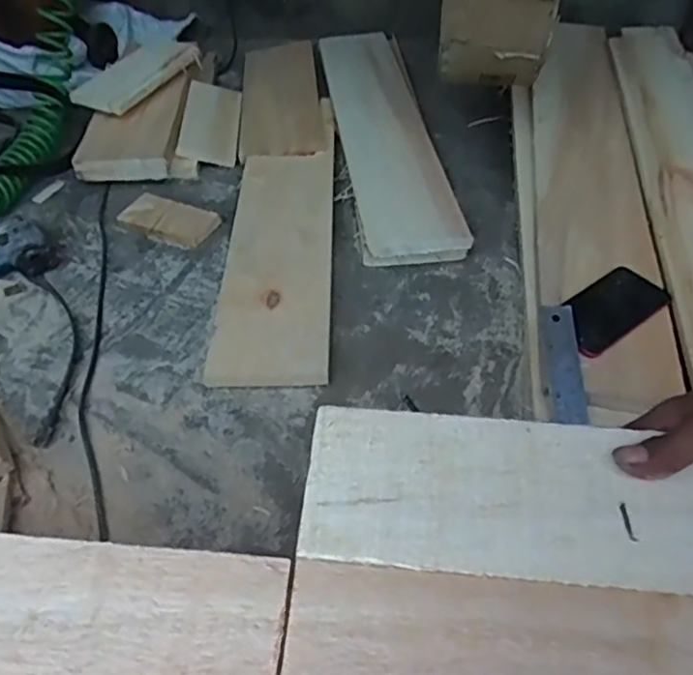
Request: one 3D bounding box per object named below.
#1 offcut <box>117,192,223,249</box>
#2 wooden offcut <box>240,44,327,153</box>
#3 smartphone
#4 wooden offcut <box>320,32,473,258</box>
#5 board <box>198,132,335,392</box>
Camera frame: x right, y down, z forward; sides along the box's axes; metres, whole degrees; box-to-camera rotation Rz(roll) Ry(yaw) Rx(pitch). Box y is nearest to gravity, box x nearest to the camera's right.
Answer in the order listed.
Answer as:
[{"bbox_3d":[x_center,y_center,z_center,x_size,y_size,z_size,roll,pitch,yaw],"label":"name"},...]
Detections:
[{"bbox_3d":[-0.273,-0.182,0.982,0.146,0.021,0.078,21,47,22],"label":"offcut"},{"bbox_3d":[-0.117,-0.438,1.172,0.136,0.018,0.332,-2,55,-4],"label":"wooden offcut"},{"bbox_3d":[0.307,-0.035,0.757,0.151,0.012,0.073,-33,63,-20],"label":"smartphone"},{"bbox_3d":[0.055,-0.362,1.099,0.143,0.028,0.617,-14,53,2],"label":"wooden offcut"},{"bbox_3d":[-0.095,-0.126,0.920,0.150,0.017,0.460,-3,51,5],"label":"board"}]

